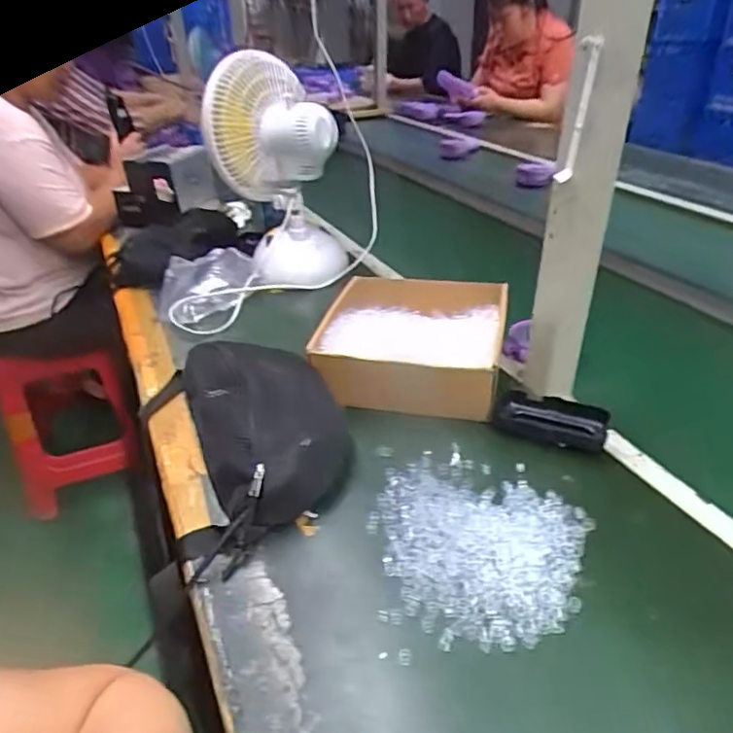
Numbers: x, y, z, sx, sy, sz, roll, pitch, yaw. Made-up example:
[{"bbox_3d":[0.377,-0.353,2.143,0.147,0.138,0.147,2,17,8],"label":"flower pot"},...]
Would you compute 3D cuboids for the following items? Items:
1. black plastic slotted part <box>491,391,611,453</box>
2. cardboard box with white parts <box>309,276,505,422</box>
[{"bbox_3d":[0.190,0.055,0.599,0.110,0.031,0.049,15,36,25],"label":"black plastic slotted part"},{"bbox_3d":[0.056,-0.033,0.691,0.208,0.074,0.193,8,34,15],"label":"cardboard box with white parts"}]

